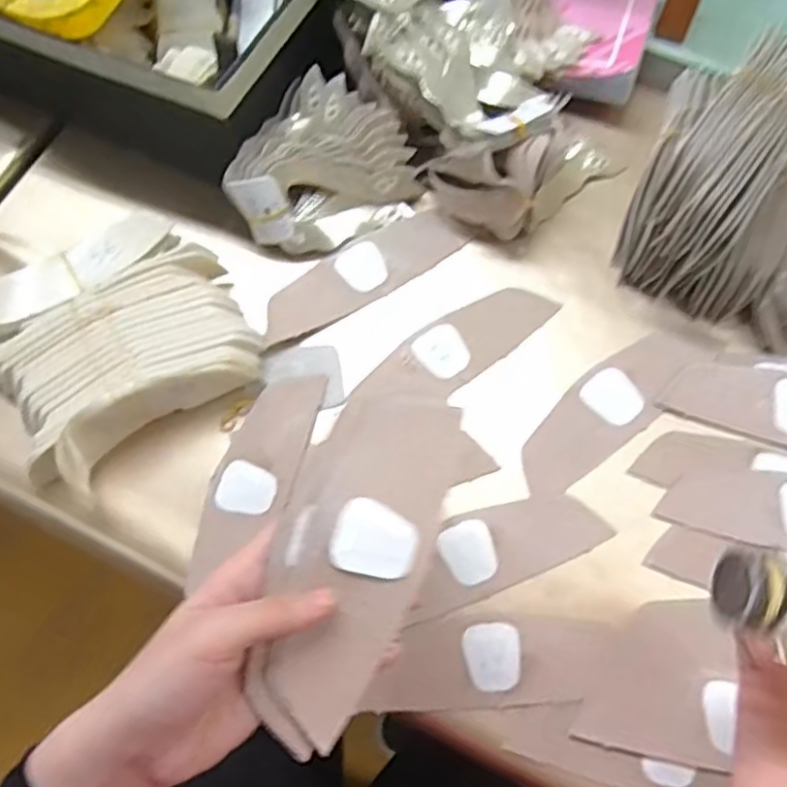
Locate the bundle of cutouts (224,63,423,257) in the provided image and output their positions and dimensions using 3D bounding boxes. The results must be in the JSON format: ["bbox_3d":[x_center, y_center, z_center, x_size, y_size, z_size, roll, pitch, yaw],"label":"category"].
[{"bbox_3d":[-0.059,-0.172,0.526,0.132,0.061,0.108,-29,71,-9],"label":"bundle of cutouts"}]

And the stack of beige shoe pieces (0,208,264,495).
[{"bbox_3d":[-0.197,-0.036,0.486,0.179,0.044,0.161,-32,71,-10],"label":"stack of beige shoe pieces"}]

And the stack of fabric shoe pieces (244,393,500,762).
[{"bbox_3d":[-0.018,0.080,0.328,0.073,0.017,0.168,20,78,9],"label":"stack of fabric shoe pieces"}]

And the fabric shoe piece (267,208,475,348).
[{"bbox_3d":[-0.024,-0.092,0.520,0.166,0.011,0.048,-31,76,-9],"label":"fabric shoe piece"}]

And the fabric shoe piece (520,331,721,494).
[{"bbox_3d":[0.151,0.008,0.481,0.161,0.007,0.052,-38,72,-12],"label":"fabric shoe piece"}]

